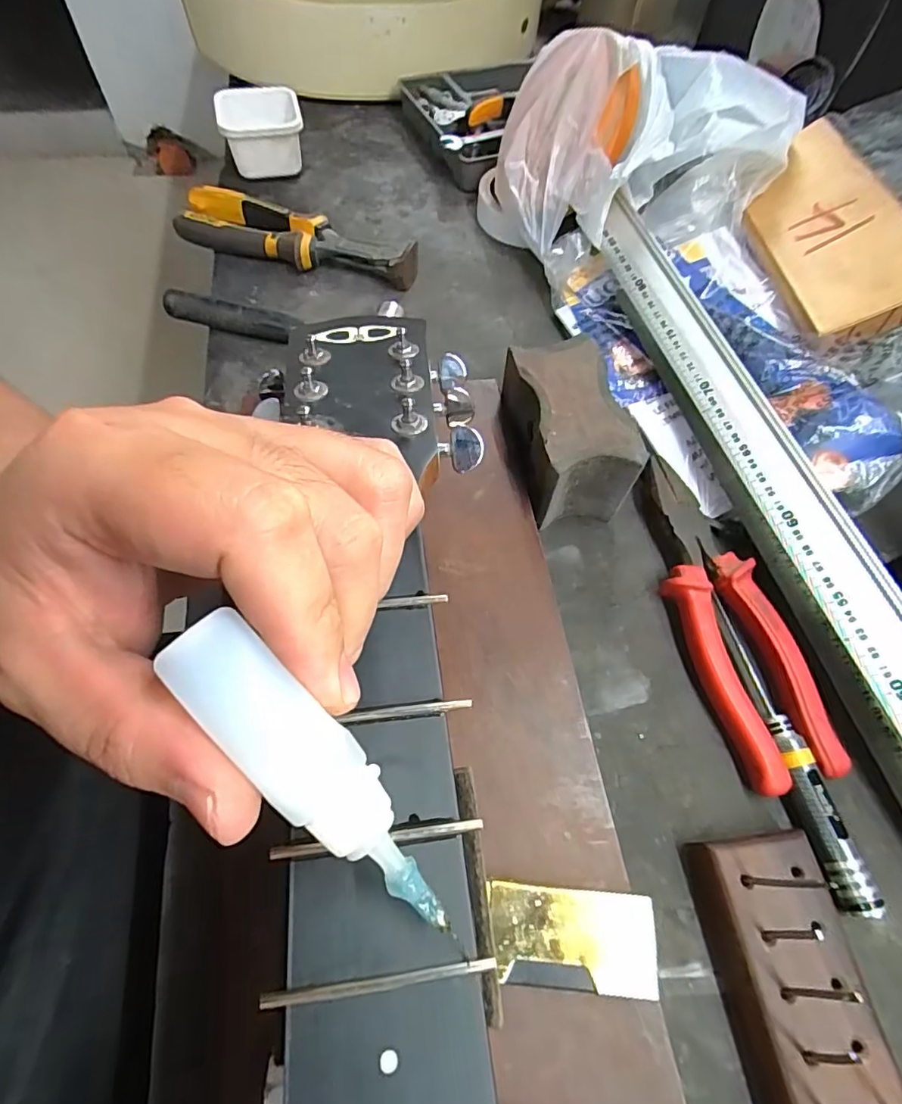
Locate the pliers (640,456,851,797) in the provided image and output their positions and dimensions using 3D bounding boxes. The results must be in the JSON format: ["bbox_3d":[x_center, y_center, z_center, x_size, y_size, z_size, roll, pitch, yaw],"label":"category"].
[{"bbox_3d":[0.155,0.031,0.310,0.055,0.024,0.193,-13,63,-9],"label":"pliers"}]

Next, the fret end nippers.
[{"bbox_3d":[-0.130,-0.267,0.451,0.213,0.029,0.051,16,62,5],"label":"fret end nippers"}]

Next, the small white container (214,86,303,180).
[{"bbox_3d":[-0.178,-0.395,0.502,0.074,0.048,0.077,-11,63,-9],"label":"small white container"}]

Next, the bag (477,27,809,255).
[{"bbox_3d":[0.126,-0.299,0.422,0.225,0.141,0.125,26,64,11],"label":"bag"}]

